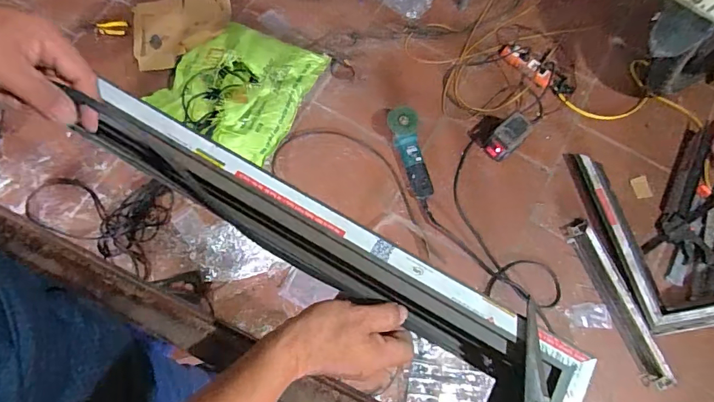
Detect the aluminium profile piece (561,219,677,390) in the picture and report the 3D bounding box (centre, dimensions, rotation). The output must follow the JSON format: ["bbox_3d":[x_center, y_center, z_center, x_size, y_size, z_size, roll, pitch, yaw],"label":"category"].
[{"bbox_3d":[0.762,0.290,1.283,0.084,0.033,0.503,-21,74,-9],"label":"aluminium profile piece"}]

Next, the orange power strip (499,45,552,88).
[{"bbox_3d":[0.593,-0.476,1.532,0.211,0.041,0.065,38,75,9],"label":"orange power strip"}]

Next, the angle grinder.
[{"bbox_3d":[0.167,-0.151,1.381,0.090,0.089,0.294,-10,73,-5],"label":"angle grinder"}]

